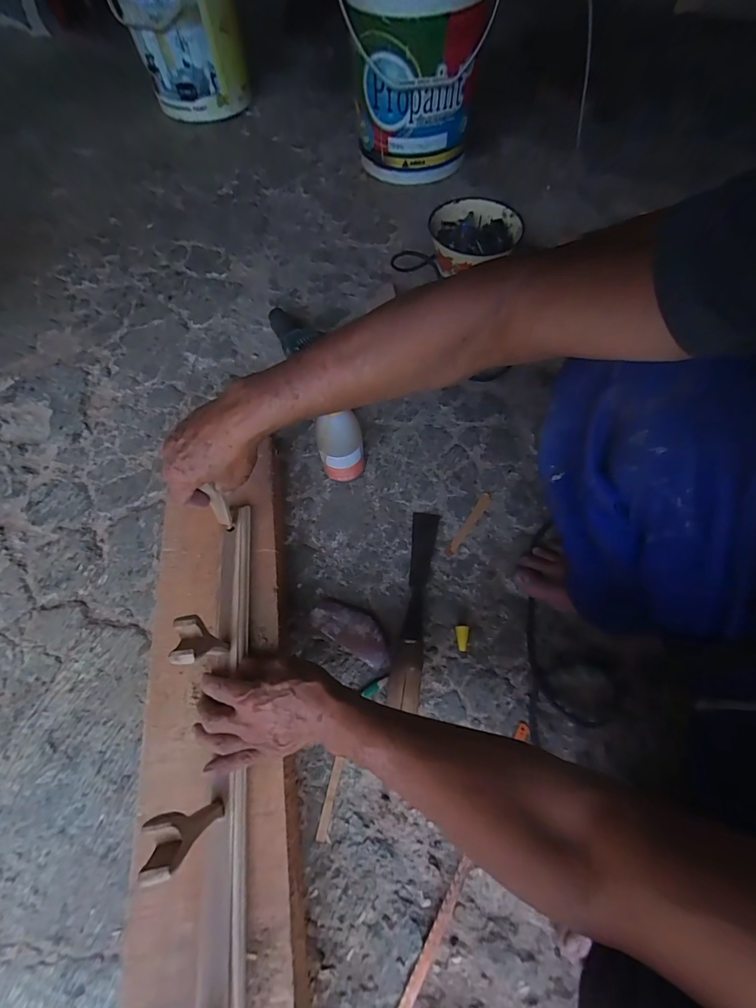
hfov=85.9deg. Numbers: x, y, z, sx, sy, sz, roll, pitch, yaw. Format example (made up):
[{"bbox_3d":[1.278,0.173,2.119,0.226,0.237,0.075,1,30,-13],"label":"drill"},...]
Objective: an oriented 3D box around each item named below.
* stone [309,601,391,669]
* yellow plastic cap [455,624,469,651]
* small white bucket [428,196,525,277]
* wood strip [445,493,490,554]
[{"bbox_3d":[-0.032,0.168,0.542,0.116,0.021,0.049,31,71,13],"label":"stone"},{"bbox_3d":[0.112,0.178,0.540,0.017,0.013,0.033,4,67,3],"label":"yellow plastic cap"},{"bbox_3d":[0.192,-0.535,0.833,0.179,0.078,0.187,0,67,1],"label":"small white bucket"},{"bbox_3d":[0.138,0.031,0.614,0.016,0.004,0.117,33,71,14],"label":"wood strip"}]

